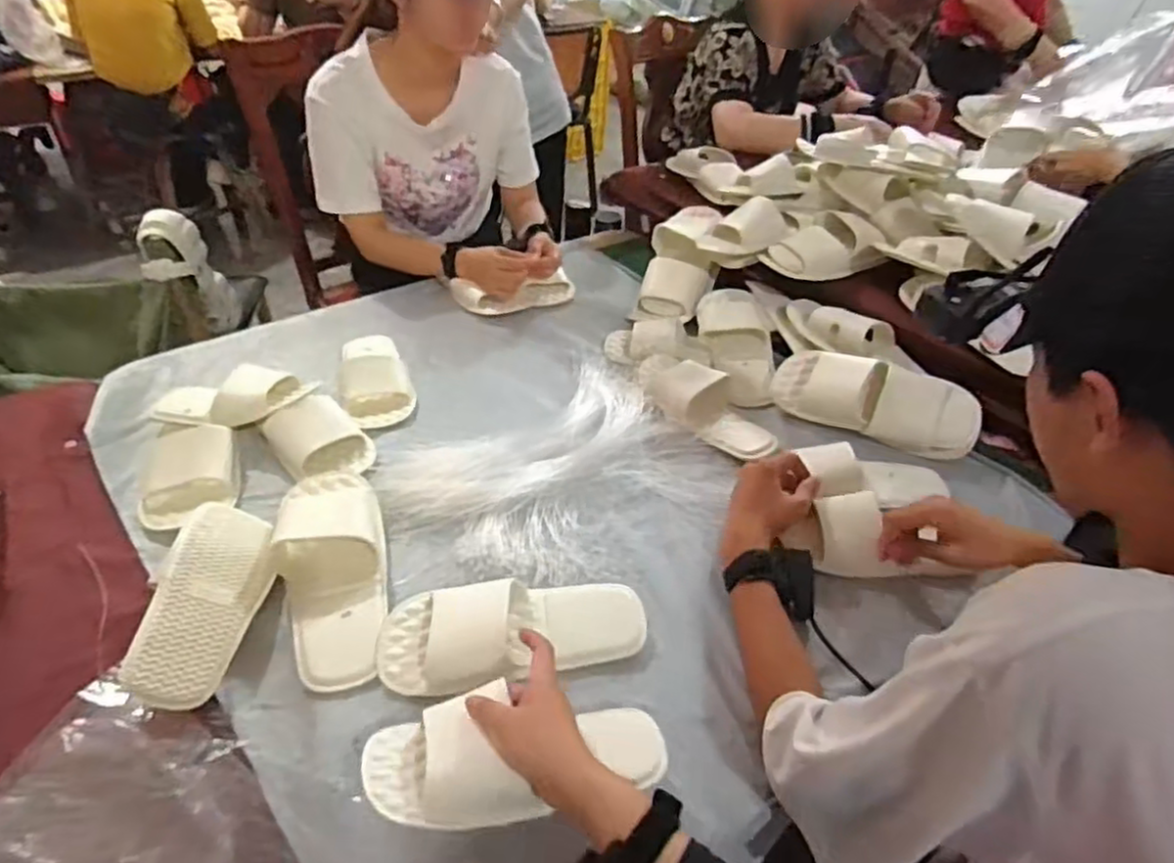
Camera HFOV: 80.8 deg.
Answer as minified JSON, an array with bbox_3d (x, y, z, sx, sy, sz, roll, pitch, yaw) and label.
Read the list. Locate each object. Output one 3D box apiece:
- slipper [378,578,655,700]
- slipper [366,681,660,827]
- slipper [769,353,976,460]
[{"bbox_3d":[-0.068,0.183,0.662,0.249,0.060,0.099,-2,40,-14],"label":"slipper"},{"bbox_3d":[-0.052,0.255,0.541,0.228,0.063,0.102,0,40,-15],"label":"slipper"},{"bbox_3d":[0.377,-0.043,0.911,0.259,0.077,0.104,20,76,19],"label":"slipper"}]

